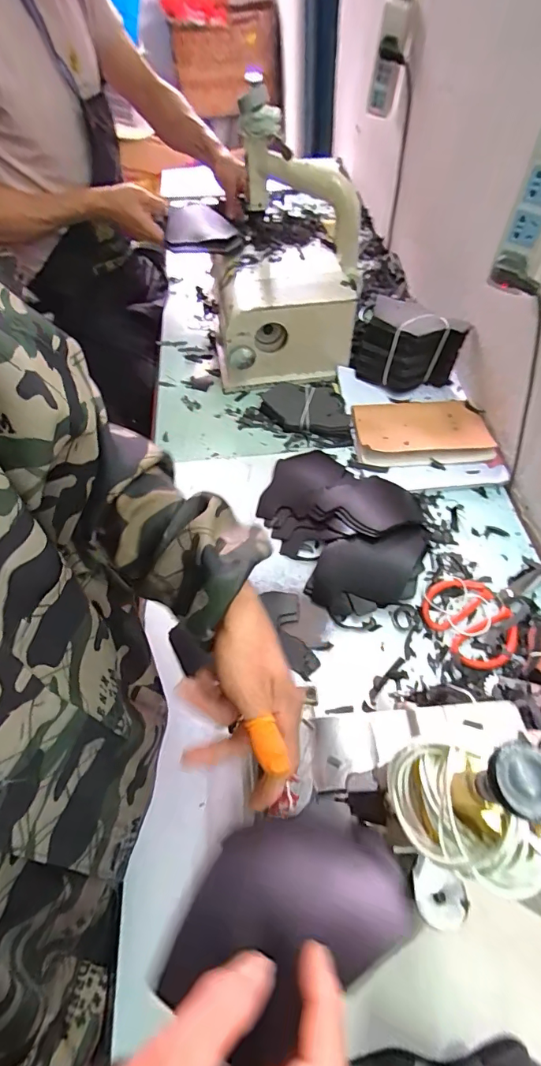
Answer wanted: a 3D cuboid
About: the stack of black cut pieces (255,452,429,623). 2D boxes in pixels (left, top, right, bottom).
[{"bbox_3d":[0.106,-0.027,0.633,0.205,0.042,0.281,-23,57,-14],"label":"stack of black cut pieces"}]

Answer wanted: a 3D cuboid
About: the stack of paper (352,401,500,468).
[{"bbox_3d":[0.241,-0.169,0.723,0.204,0.015,0.138,0,55,2],"label":"stack of paper"}]

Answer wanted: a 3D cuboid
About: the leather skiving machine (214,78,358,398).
[{"bbox_3d":[0.013,-0.463,0.771,0.268,0.297,0.295,4,55,5],"label":"leather skiving machine"}]

